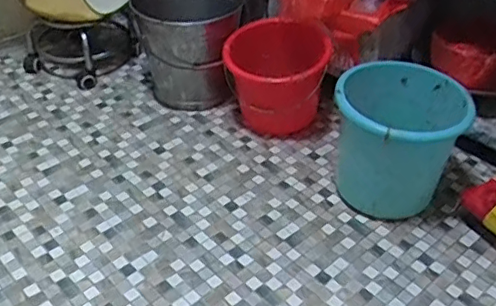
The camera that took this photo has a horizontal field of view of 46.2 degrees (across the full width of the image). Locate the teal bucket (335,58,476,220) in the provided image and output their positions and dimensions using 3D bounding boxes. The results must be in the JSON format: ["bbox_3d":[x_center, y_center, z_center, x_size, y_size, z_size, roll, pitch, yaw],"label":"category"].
[{"bbox_3d":[0.362,-0.046,1.421,0.285,0.293,0.360,11,40,12],"label":"teal bucket"}]

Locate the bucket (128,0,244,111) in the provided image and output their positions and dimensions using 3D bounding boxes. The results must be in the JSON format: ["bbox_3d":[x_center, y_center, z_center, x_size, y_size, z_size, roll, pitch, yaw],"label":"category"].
[{"bbox_3d":[-0.173,-0.317,1.717,0.303,0.314,0.295,0,40,0],"label":"bucket"}]

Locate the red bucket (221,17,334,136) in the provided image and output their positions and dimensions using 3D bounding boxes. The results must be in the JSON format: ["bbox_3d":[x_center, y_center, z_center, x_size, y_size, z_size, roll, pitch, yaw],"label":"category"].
[{"bbox_3d":[0.079,-0.210,1.618,0.272,0.285,0.272,1,39,-1],"label":"red bucket"}]

